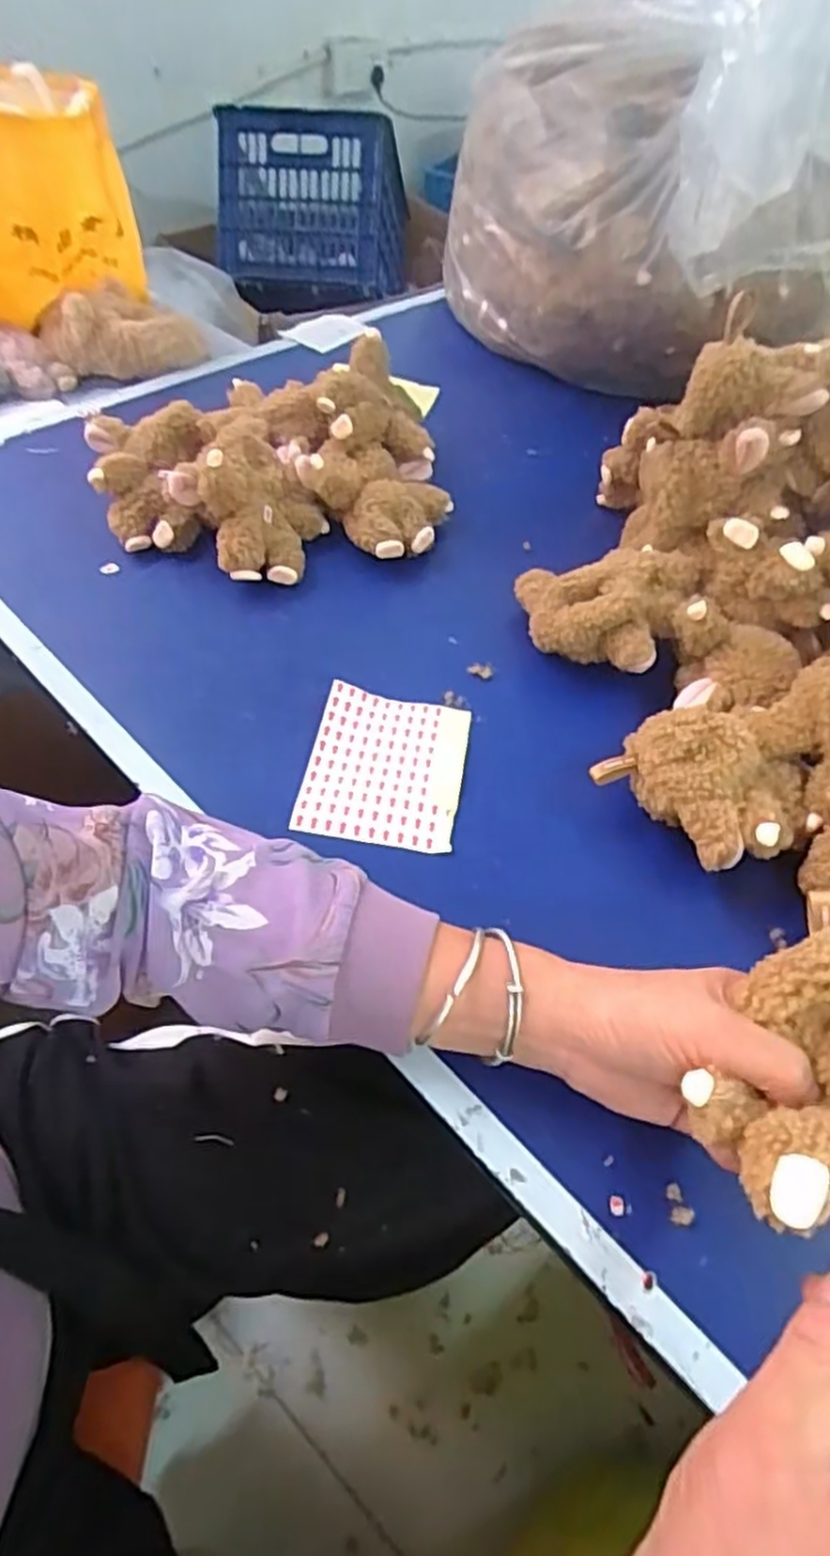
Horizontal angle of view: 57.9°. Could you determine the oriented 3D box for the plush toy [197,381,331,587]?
[{"bbox_3d":[-0.128,-0.266,0.641,0.098,0.076,0.234,-5,53,-9],"label":"plush toy"}]

